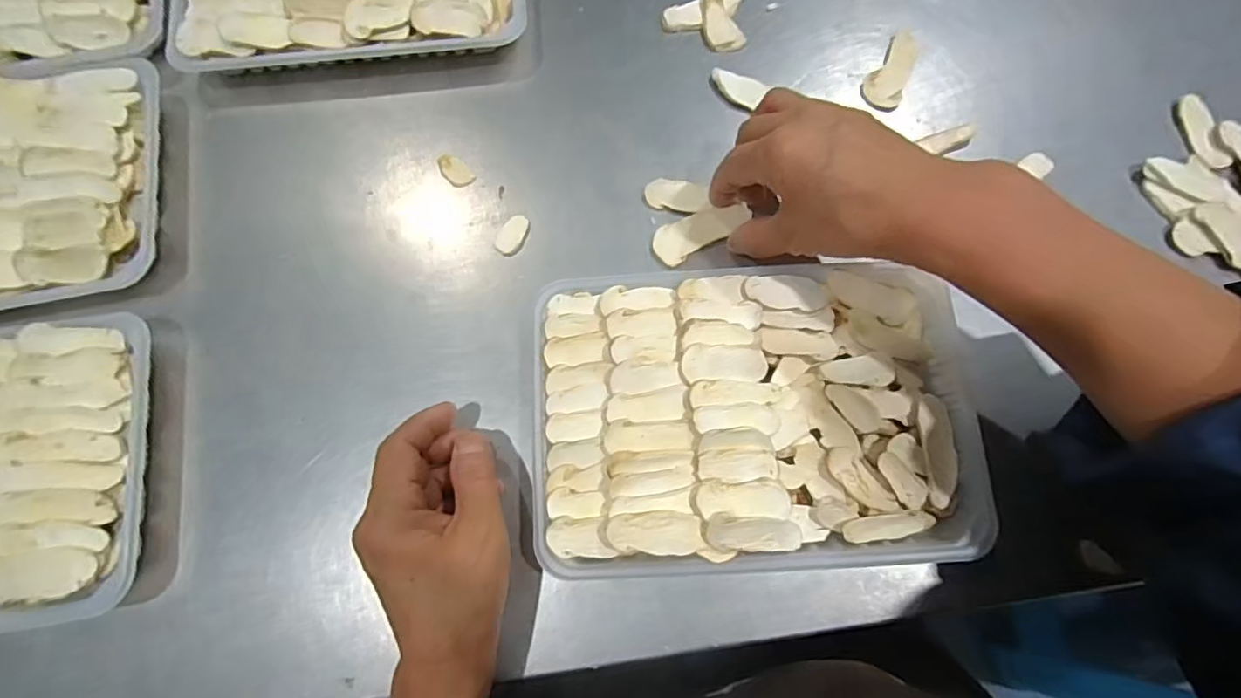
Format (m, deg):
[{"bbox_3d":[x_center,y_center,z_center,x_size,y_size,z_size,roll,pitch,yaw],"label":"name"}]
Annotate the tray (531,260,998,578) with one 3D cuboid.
[{"bbox_3d":[0.071,0.035,0.318,0.232,0.040,0.160,-2,75,0],"label":"tray"}]

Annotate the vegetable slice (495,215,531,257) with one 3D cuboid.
[{"bbox_3d":[-0.068,-0.072,0.361,0.015,0.007,0.027,20,76,6],"label":"vegetable slice"}]

